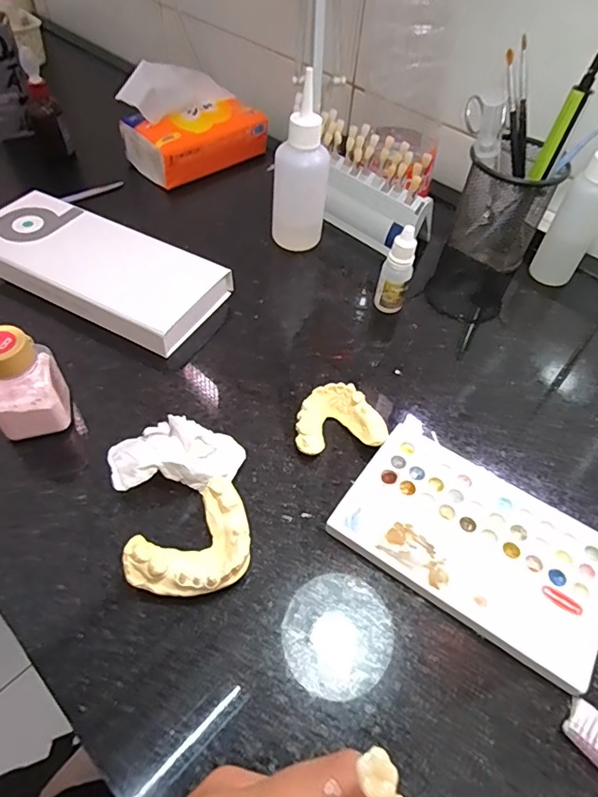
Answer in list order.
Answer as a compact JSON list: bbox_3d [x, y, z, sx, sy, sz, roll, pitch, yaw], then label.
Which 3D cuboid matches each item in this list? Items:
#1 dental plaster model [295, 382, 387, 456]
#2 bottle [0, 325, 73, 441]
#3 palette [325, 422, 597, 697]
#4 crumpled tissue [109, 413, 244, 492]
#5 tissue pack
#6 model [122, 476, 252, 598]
[{"bbox_3d":[0.027,0.015,0.344,0.059,0.020,0.048,-5,53,-7],"label":"dental plaster model"},{"bbox_3d":[-0.174,-0.008,0.314,0.042,0.074,0.035,-18,56,-16],"label":"bottle"},{"bbox_3d":[0.106,0.085,0.300,0.152,0.012,0.097,30,57,18],"label":"palette"},{"bbox_3d":[-0.078,0.035,0.318,0.081,0.025,0.051,-3,53,-5],"label":"crumpled tissue"},{"bbox_3d":[-0.137,-0.368,0.665,0.177,0.129,0.096,-36,63,-28],"label":"tissue pack"},{"bbox_3d":[-0.055,0.085,0.278,0.050,0.029,0.072,39,60,24],"label":"model"}]

